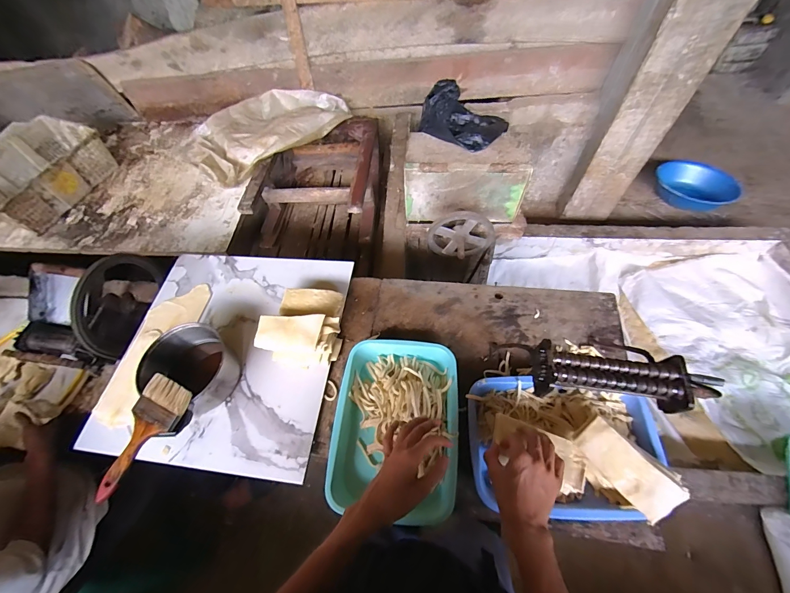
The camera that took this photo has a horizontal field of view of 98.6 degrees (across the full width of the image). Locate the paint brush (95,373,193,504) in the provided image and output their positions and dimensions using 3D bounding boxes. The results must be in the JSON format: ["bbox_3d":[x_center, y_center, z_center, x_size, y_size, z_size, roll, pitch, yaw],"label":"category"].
[{"bbox_3d":[-0.426,0.235,0.580,0.084,0.029,0.188,13,60,10],"label":"paint brush"}]

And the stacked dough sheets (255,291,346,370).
[{"bbox_3d":[-0.187,0.057,0.722,0.150,0.100,0.165,14,60,11],"label":"stacked dough sheets"}]

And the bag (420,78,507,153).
[{"bbox_3d":[0.191,-0.510,0.950,0.233,0.089,0.175,24,63,16],"label":"bag"}]

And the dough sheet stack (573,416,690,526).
[{"bbox_3d":[0.351,0.258,0.516,0.140,0.027,0.069,43,94,20],"label":"dough sheet stack"}]

